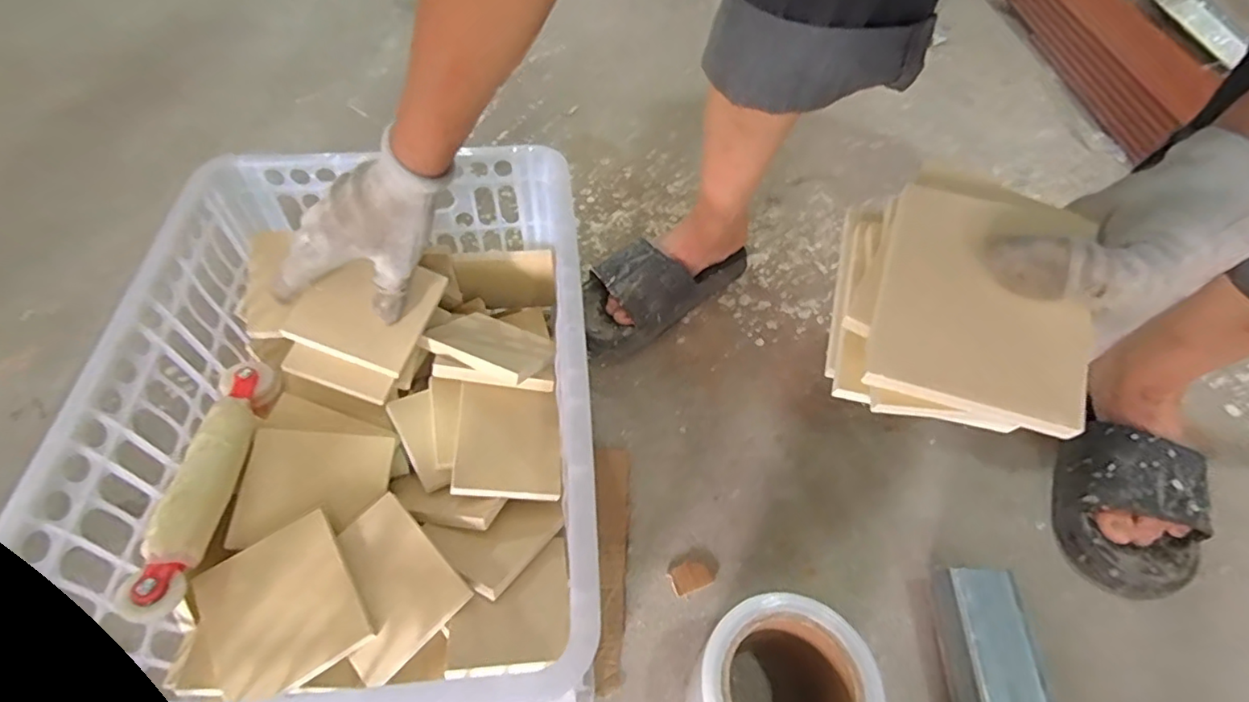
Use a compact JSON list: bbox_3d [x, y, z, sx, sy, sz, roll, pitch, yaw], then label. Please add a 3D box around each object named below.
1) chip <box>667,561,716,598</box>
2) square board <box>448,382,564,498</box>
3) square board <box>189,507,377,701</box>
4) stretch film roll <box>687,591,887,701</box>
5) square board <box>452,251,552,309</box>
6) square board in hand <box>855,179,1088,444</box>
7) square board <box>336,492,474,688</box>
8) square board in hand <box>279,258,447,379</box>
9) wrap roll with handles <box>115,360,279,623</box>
[{"bbox_3d":[0.056,0.191,0.497,0.035,0.005,0.023,-17,56,-15],"label":"chip"},{"bbox_3d":[-0.090,0.069,0.458,0.079,0.008,0.090,8,51,-16],"label":"square board"},{"bbox_3d":[-0.221,0.164,0.376,0.088,0.004,0.096,-29,63,-18],"label":"square board"},{"bbox_3d":[0.100,0.239,0.399,0.106,0.118,0.106,1,53,-2],"label":"stretch film roll"},{"bbox_3d":[-0.121,-0.069,0.604,0.094,0.079,0.010,-7,54,-8],"label":"square board"},{"bbox_3d":[0.149,-0.020,0.244,0.077,0.006,0.099,15,69,15],"label":"square board in hand"},{"bbox_3d":[-0.161,0.151,0.386,0.096,0.006,0.076,38,60,26],"label":"square board"},{"bbox_3d":[-0.207,-0.037,0.472,0.092,0.009,0.094,22,61,-8],"label":"square board in hand"},{"bbox_3d":[-0.291,0.085,0.406,0.051,0.039,0.193,-4,54,-6],"label":"wrap roll with handles"}]

